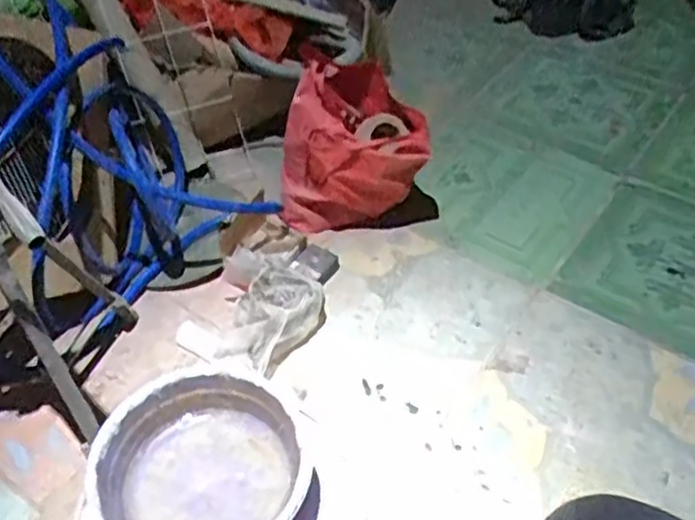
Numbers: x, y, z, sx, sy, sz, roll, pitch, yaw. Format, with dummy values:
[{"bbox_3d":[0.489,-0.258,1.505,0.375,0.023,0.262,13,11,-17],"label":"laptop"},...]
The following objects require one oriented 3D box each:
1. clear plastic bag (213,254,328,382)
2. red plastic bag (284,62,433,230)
[{"bbox_3d":[-0.126,0.076,1.266,0.140,0.134,0.206,16,47,18],"label":"clear plastic bag"},{"bbox_3d":[0.007,-0.200,1.412,0.278,0.304,0.142,-2,45,0],"label":"red plastic bag"}]

